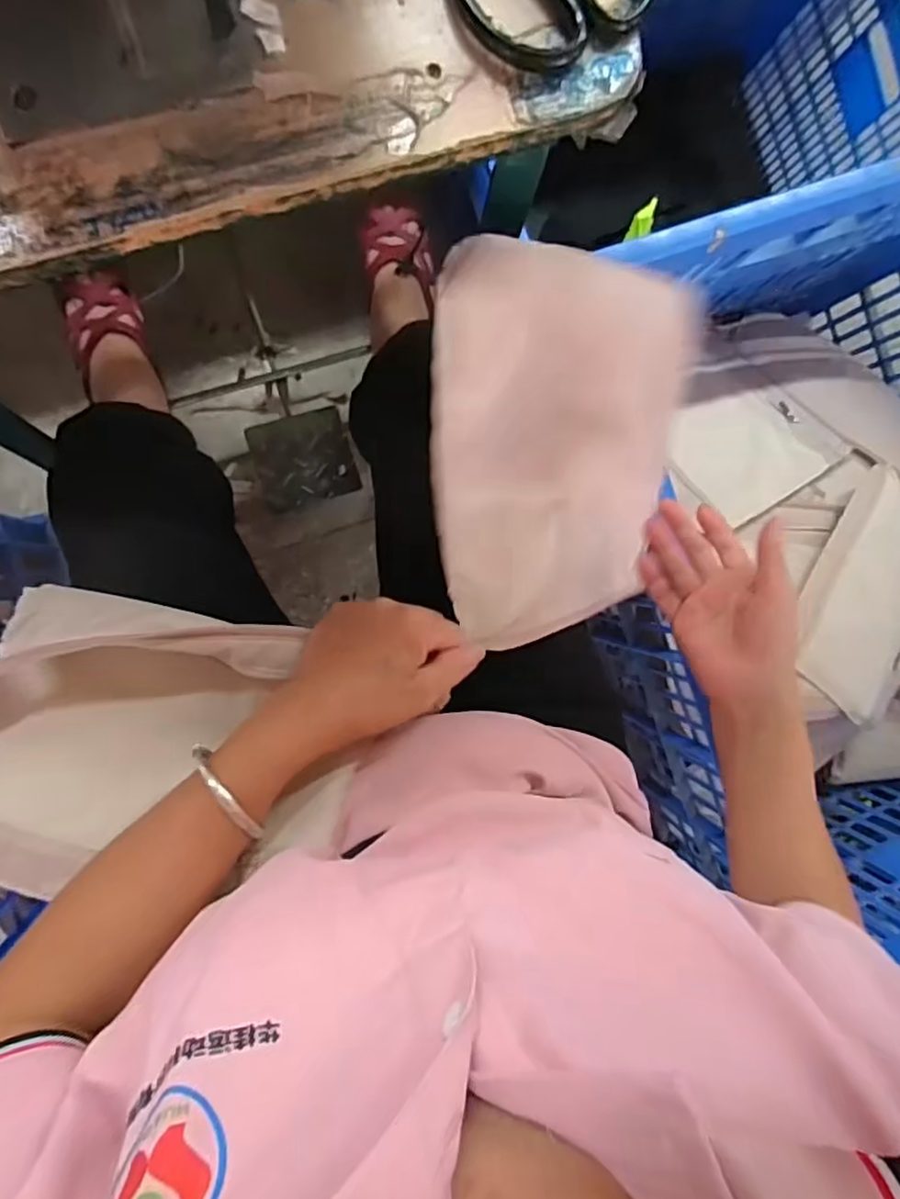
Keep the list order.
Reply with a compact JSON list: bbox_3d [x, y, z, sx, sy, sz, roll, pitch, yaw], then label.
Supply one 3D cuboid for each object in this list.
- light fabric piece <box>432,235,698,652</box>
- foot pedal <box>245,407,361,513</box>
[{"bbox_3d":[0.100,-0.111,0.500,0.282,0.032,0.257,-13,111,-43],"label":"light fabric piece"},{"bbox_3d":[-0.202,-0.193,0.903,0.130,0.025,0.120,-16,95,-8],"label":"foot pedal"}]

